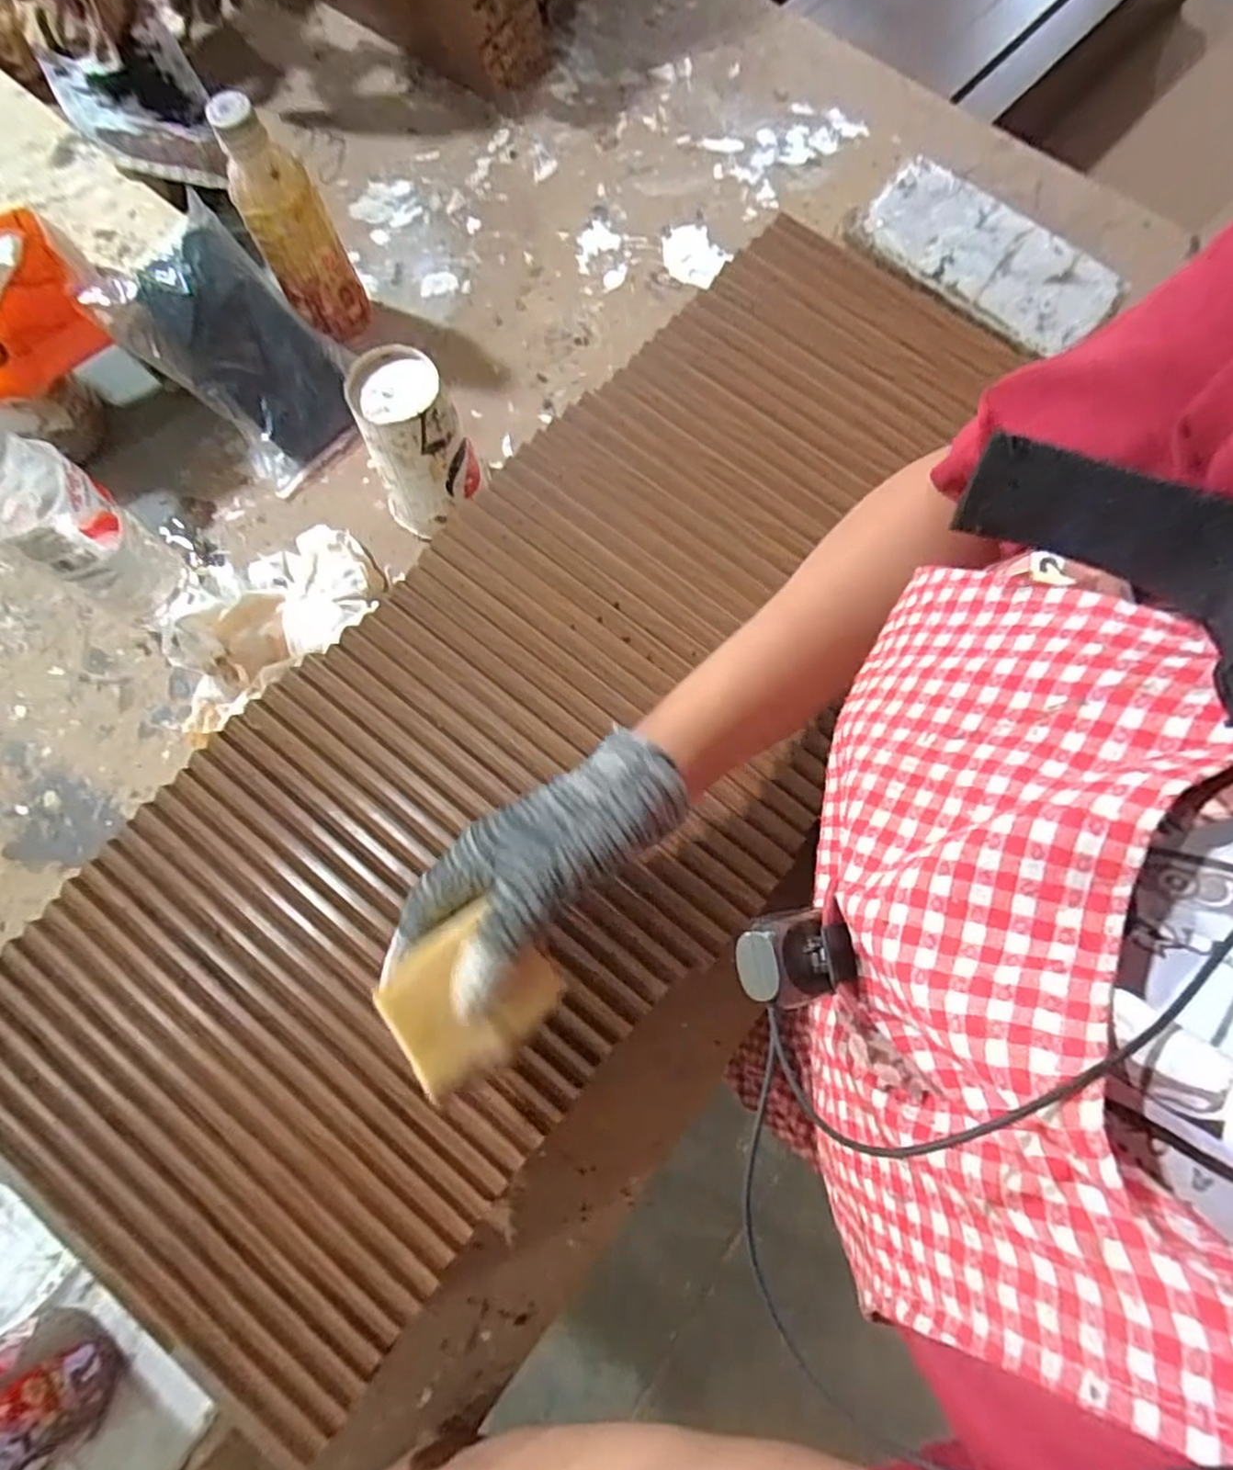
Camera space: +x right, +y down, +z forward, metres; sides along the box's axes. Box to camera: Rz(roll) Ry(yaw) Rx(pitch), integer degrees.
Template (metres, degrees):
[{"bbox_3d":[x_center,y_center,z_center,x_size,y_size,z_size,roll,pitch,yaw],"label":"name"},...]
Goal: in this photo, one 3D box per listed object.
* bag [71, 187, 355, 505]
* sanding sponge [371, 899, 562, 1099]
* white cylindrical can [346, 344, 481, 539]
[{"bbox_3d":[-0.292,-0.295,0.551,0.111,0.041,0.179,-41,119,7],"label":"bag"},{"bbox_3d":[-0.062,0.109,0.297,0.064,0.014,0.058,-37,77,-7],"label":"sanding sponge"},{"bbox_3d":[-0.144,-0.204,0.513,0.070,0.123,0.064,-1,75,6],"label":"white cylindrical can"}]

